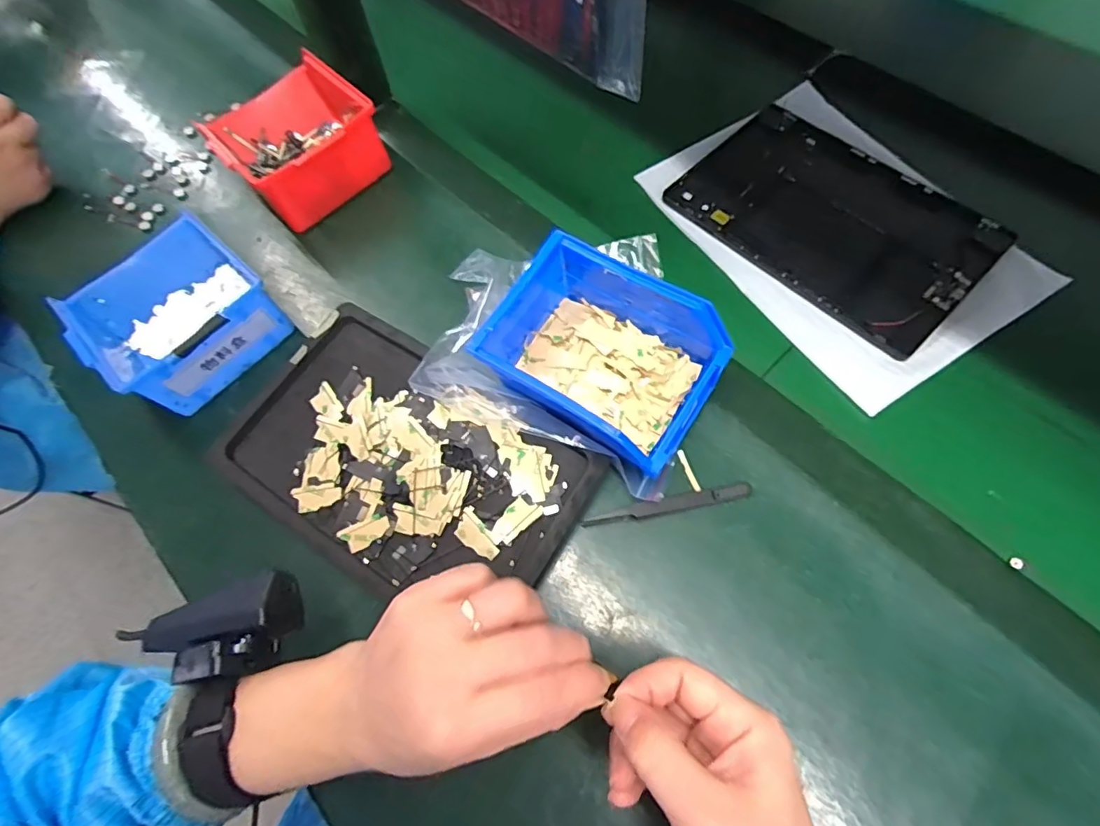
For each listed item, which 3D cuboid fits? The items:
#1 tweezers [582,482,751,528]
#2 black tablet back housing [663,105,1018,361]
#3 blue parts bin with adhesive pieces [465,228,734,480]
[{"bbox_3d":[0.079,0.062,0.359,0.113,0.011,0.009,-13,65,-2],"label":"tweezers"},{"bbox_3d":[0.233,-0.161,0.444,0.154,0.008,0.231,-43,71,-14],"label":"black tablet back housing"},{"bbox_3d":[0.041,-0.040,0.370,0.143,0.076,0.120,31,71,17],"label":"blue parts bin with adhesive pieces"}]

